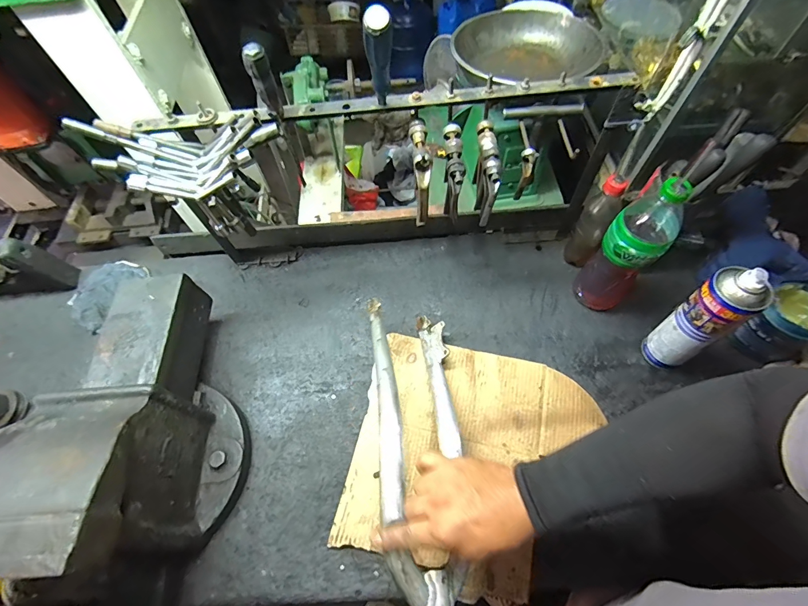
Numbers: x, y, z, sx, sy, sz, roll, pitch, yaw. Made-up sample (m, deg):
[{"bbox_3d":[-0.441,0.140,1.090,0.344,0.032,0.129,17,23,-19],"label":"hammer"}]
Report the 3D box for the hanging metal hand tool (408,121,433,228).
[{"bbox_3d":[0.023,-0.179,0.543,0.022,0.118,0.082,-6,61,-1],"label":"hanging metal hand tool"}]

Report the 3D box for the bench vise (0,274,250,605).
[{"bbox_3d":[-0.350,0.195,0.467,0.206,0.250,0.536,3,62,5],"label":"bench vise"}]

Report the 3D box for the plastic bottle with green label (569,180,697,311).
[{"bbox_3d":[0.335,-0.077,0.580,0.075,0.272,0.072,-39,66,-17],"label":"plastic bottle with green label"}]

